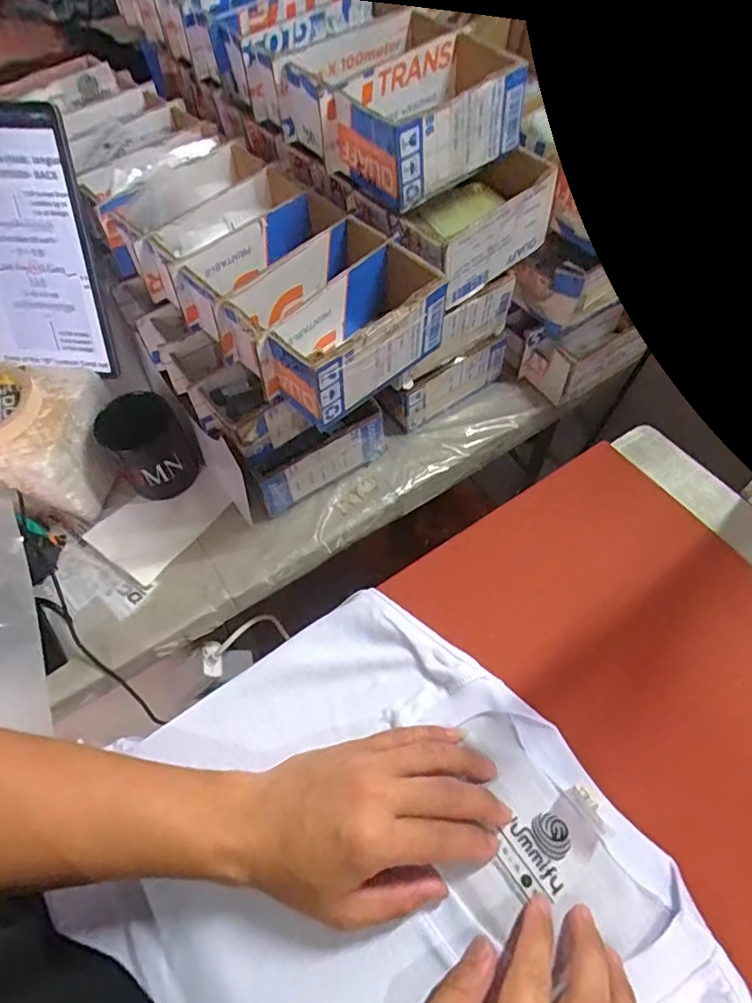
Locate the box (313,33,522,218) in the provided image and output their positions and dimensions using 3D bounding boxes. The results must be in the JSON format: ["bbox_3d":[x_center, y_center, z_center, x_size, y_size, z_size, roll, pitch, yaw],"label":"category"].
[{"bbox_3d":[0.043,-0.346,0.528,0.160,0.082,0.099,-33,63,-16],"label":"box"}]

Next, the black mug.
[{"bbox_3d":[-0.250,-0.060,0.625,0.078,0.097,0.080,-1,59,2],"label":"black mug"}]

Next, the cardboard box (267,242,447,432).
[{"bbox_3d":[-0.012,-0.149,0.490,0.171,0.072,0.076,-41,66,-20],"label":"cardboard box"}]

